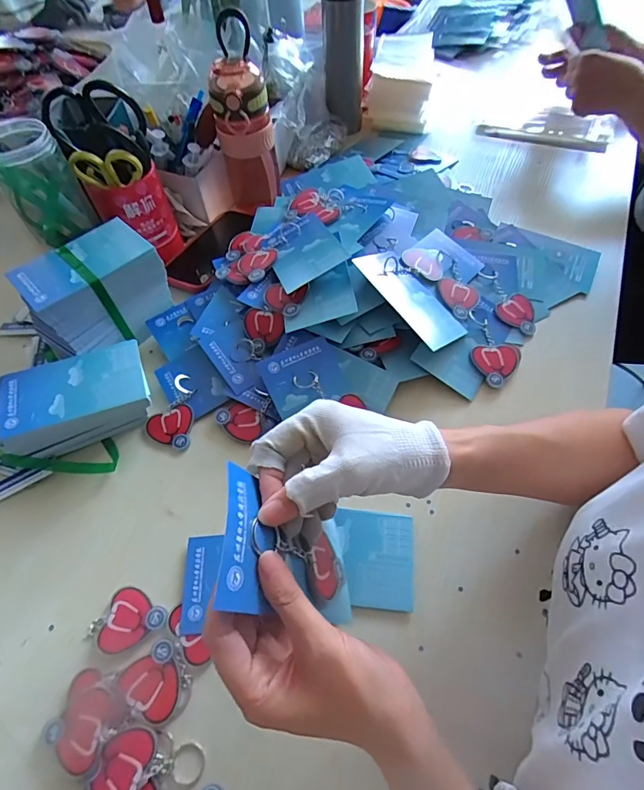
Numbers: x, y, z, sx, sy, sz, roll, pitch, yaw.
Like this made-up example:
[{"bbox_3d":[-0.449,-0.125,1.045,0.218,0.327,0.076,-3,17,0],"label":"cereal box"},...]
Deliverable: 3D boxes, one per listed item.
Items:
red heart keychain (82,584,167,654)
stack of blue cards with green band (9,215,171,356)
[{"bbox_3d":[-0.164,0.191,0.368,0.049,0.004,0.049,27,62,20],"label":"red heart keychain"},{"bbox_3d":[-0.255,-0.117,0.505,0.097,0.087,0.147,38,66,24],"label":"stack of blue cards with green band"}]

